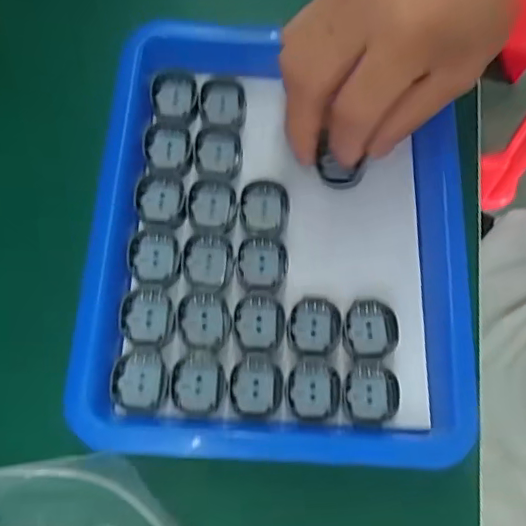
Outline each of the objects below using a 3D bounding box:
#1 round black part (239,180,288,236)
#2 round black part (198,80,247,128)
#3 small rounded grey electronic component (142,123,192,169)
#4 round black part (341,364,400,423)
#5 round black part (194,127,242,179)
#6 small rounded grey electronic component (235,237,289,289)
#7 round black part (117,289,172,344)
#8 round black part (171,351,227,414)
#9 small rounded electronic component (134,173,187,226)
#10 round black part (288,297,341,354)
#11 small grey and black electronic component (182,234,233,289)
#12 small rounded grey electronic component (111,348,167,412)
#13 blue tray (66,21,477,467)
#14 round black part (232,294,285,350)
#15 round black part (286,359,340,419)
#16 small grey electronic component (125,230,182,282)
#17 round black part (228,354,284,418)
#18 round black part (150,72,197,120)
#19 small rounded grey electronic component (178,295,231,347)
[{"bbox_3d":[0.001,-0.027,0.284,0.024,0.005,0.028,3,71,-1],"label":"round black part"},{"bbox_3d":[-0.022,-0.087,0.304,0.024,0.008,0.025,6,71,0],"label":"round black part"},{"bbox_3d":[-0.050,-0.060,0.292,0.025,0.005,0.023,6,71,0],"label":"small rounded grey electronic component"},{"bbox_3d":[0.048,0.058,0.254,0.024,0.005,0.024,1,71,-2],"label":"round black part"},{"bbox_3d":[-0.023,-0.057,0.293,0.024,0.008,0.028,2,71,-1],"label":"round black part"},{"bbox_3d":[0.000,0.000,0.273,0.024,0.004,0.024,-1,71,-2],"label":"small rounded grey electronic component"},{"bbox_3d":[-0.054,0.024,0.261,0.024,0.004,0.026,1,71,-2],"label":"round black part"},{"bbox_3d":[-0.029,0.053,0.251,0.024,0.006,0.026,-2,71,-3],"label":"round black part"},{"bbox_3d":[-0.051,-0.032,0.281,0.024,0.004,0.027,5,71,0],"label":"small rounded electronic component"},{"bbox_3d":[0.024,0.029,0.264,0.025,0.004,0.026,2,71,-1],"label":"round black part"},{"bbox_3d":[-0.027,-0.001,0.273,0.023,0.005,0.026,5,71,0],"label":"small grey and black electronic component"},{"bbox_3d":[-0.055,0.052,0.251,0.023,0.006,0.026,-7,71,-4],"label":"small rounded grey electronic component"},{"bbox_3d":[0.006,-0.017,0.275,0.183,0.025,0.211,3,71,-1],"label":"blue tray"},{"bbox_3d":[-0.002,0.027,0.263,0.023,0.004,0.024,2,71,-1],"label":"round black part"},{"bbox_3d":[0.023,0.057,0.254,0.023,0.004,0.026,9,71,1],"label":"round black part"},{"bbox_3d":[-0.053,-0.003,0.271,0.024,0.004,0.025,-6,71,-4],"label":"small grey electronic component"},{"bbox_3d":[-0.003,0.055,0.253,0.023,0.004,0.025,-4,71,-3],"label":"round black part"},{"bbox_3d":[-0.048,-0.090,0.303,0.023,0.006,0.027,2,71,-1],"label":"round black part"},{"bbox_3d":[-0.027,0.027,0.263,0.023,0.004,0.024,0,71,-2],"label":"small rounded grey electronic component"}]

